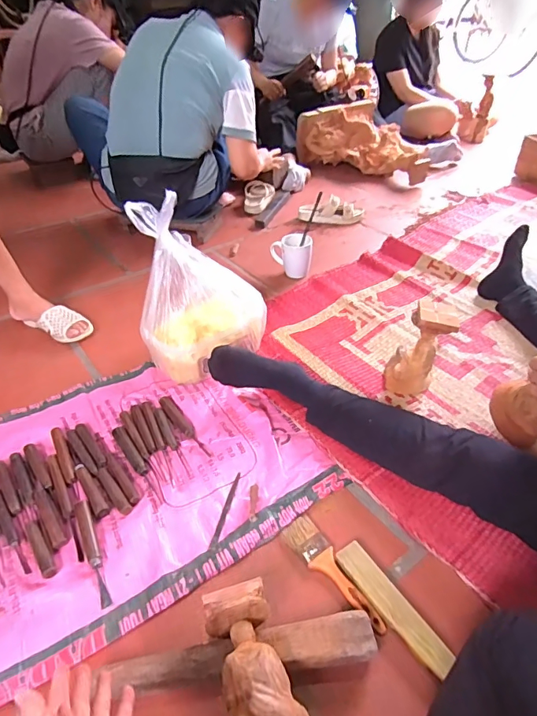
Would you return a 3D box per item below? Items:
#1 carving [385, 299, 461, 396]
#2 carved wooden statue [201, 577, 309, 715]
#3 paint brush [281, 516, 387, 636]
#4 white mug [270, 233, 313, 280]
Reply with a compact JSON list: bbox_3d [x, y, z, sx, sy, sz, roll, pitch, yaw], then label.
[{"bbox_3d":[0.293,-0.016,0.886,0.102,0.190,0.095,6,41,8],"label":"carving"},{"bbox_3d":[-0.016,0.357,0.498,0.109,0.091,0.181,-11,41,-12],"label":"carved wooden statue"},{"bbox_3d":[0.095,0.298,0.633,0.050,0.008,0.185,-28,47,-28],"label":"paint brush"},{"bbox_3d":[0.065,-0.288,1.278,0.118,0.100,0.078,1,40,3],"label":"white mug"}]

